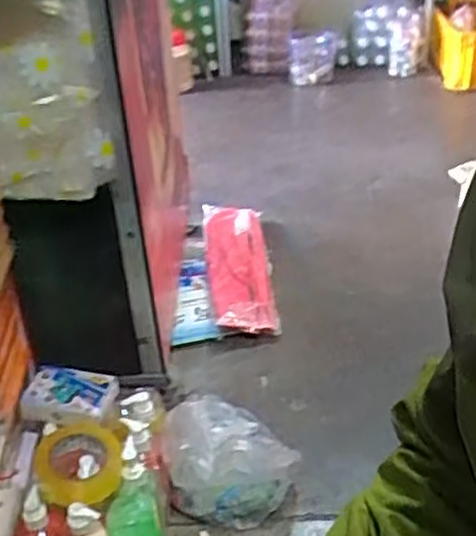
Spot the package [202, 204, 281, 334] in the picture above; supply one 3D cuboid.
[{"bbox_3d":[0.001,-0.008,1.563,0.136,0.057,0.398,-5,34,-2],"label":"package"}]

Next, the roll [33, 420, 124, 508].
[{"bbox_3d":[-0.223,0.275,1.027,0.116,0.031,0.127,9,38,-7],"label":"roll"}]

